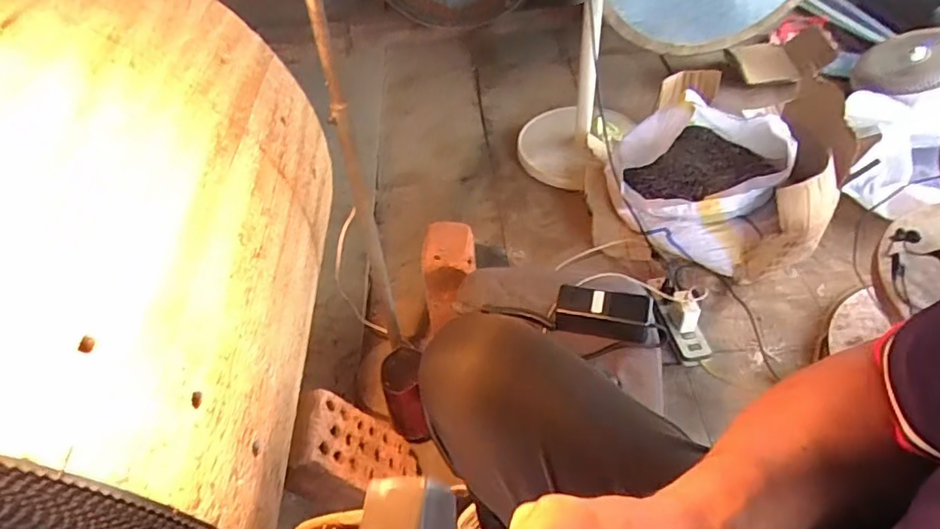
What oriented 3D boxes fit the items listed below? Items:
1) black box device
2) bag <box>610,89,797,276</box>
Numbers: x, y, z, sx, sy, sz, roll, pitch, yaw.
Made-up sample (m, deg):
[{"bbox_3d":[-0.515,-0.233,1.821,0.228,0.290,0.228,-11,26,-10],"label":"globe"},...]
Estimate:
[{"bbox_3d":[0.192,0.069,0.813,0.130,0.050,0.058,6,47,11],"label":"black box device"},{"bbox_3d":[0.480,-0.180,1.191,0.360,0.249,0.313,11,49,15],"label":"bag"}]

